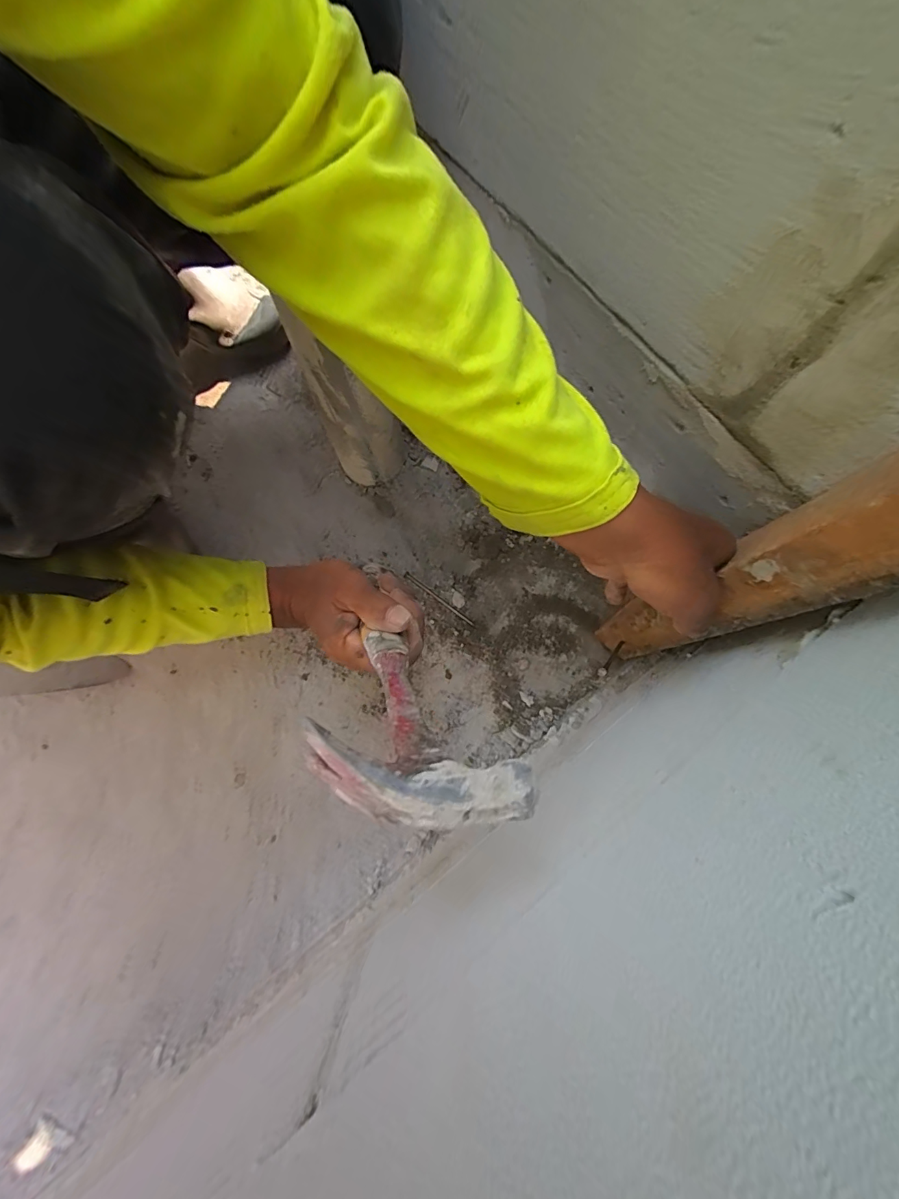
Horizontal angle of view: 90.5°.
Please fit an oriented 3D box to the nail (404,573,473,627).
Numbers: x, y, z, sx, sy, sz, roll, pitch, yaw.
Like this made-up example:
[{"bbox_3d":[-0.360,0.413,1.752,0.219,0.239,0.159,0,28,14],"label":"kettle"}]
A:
[{"bbox_3d":[-0.011,0.000,0.498,0.092,0.007,0.006,37,79,10],"label":"nail"}]

